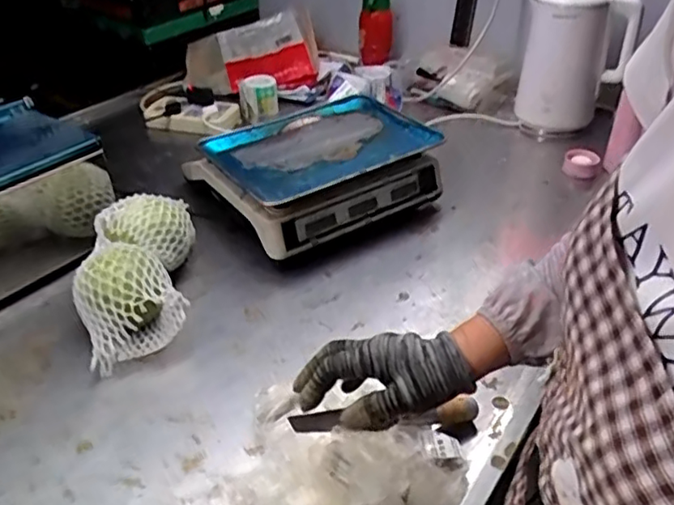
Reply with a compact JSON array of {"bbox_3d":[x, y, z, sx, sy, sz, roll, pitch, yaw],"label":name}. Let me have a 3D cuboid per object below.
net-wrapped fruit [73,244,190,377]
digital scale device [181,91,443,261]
[{"bbox_3d":[-0.254,0.054,0.740,0.112,0.105,0.141,-17,38,-20],"label":"net-wrapped fruit"},{"bbox_3d":[-0.034,-0.125,0.975,0.338,0.128,0.253,-18,39,-24],"label":"digital scale device"}]

